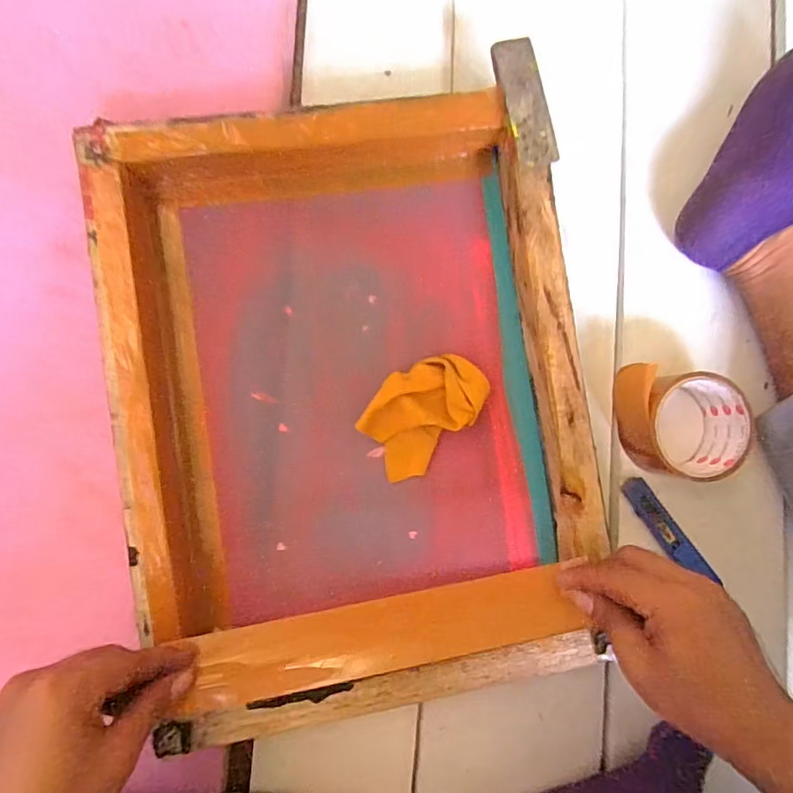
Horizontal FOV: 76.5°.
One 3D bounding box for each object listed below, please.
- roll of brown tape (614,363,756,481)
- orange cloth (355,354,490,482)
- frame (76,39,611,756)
[{"bbox_3d":[0.240,0.025,0.427,0.100,0.049,0.090,12,86,-5],"label":"roll of brown tape"},{"bbox_3d":[0.020,0.012,0.409,0.070,0.033,0.107,40,84,-3],"label":"orange cloth"},{"bbox_3d":[-0.028,0.004,0.404,0.352,0.052,0.457,-9,88,-6],"label":"frame"}]

